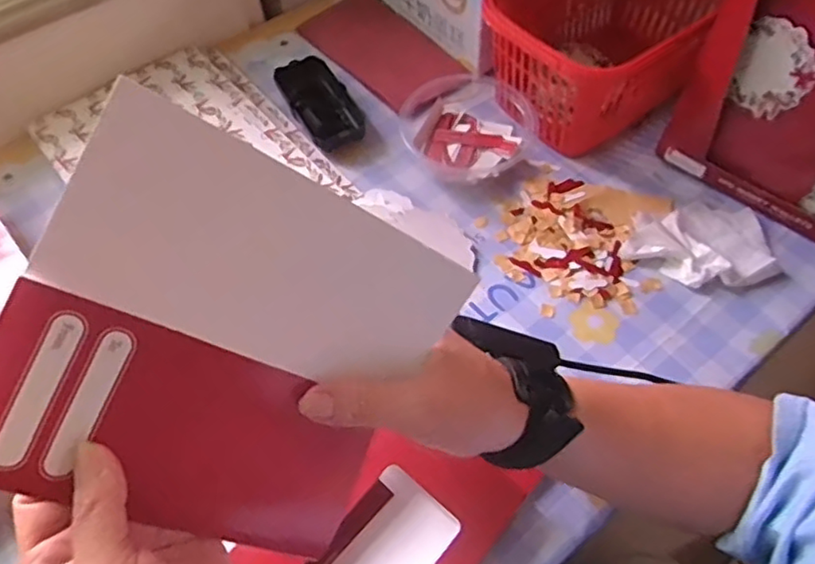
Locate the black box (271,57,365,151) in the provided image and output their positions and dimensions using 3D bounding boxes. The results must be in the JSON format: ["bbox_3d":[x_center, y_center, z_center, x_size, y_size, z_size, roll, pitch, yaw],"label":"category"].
[{"bbox_3d":[-0.080,-0.169,0.588,0.059,0.027,0.116,-22,60,-12],"label":"black box"}]

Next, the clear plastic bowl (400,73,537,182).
[{"bbox_3d":[0.052,-0.138,0.562,0.109,0.043,0.114,0,58,1],"label":"clear plastic bowl"}]

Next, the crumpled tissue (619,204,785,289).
[{"bbox_3d":[0.232,-0.030,0.504,0.115,0.018,0.081,-11,58,-6],"label":"crumpled tissue"}]

